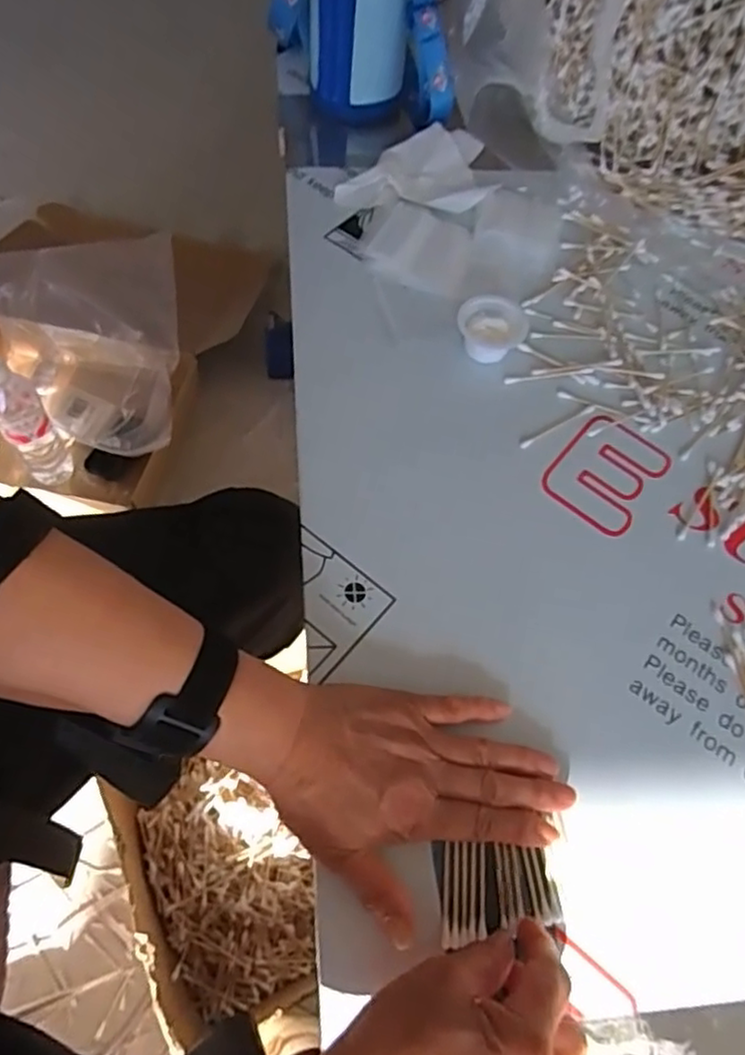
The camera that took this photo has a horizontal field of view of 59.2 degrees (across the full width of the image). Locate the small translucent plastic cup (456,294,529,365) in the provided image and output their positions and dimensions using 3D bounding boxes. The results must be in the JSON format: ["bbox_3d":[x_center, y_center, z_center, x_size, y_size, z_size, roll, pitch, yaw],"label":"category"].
[{"bbox_3d":[0.094,-0.158,0.524,0.054,0.027,0.048,6,64,0],"label":"small translucent plastic cup"}]

